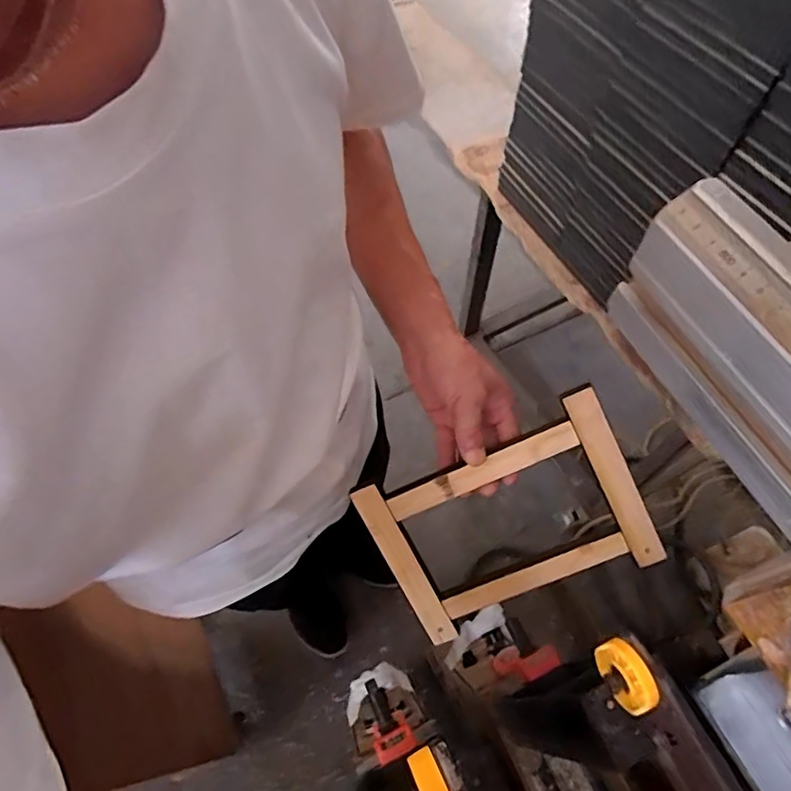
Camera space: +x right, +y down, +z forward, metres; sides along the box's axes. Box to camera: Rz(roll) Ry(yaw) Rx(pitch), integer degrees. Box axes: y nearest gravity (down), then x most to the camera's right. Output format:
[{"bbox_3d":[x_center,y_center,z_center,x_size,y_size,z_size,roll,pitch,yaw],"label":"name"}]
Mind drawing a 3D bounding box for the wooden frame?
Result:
[{"bbox_3d":[0.103,0.120,0.527,0.239,0.030,0.175,-26,98,10],"label":"wooden frame"}]

